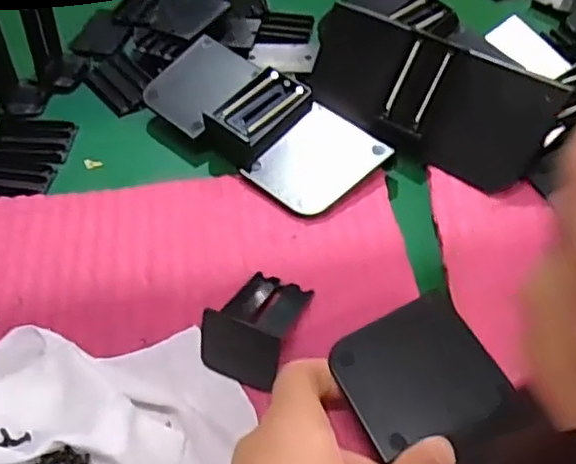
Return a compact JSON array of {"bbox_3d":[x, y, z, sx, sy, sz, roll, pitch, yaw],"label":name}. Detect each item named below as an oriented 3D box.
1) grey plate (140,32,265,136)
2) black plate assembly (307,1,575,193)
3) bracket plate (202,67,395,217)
[{"bbox_3d":[-0.058,-0.098,0.426,0.055,0.004,0.068,34,72,20],"label":"grey plate"},{"bbox_3d":[0.079,-0.086,0.396,0.162,0.012,0.067,32,97,27],"label":"black plate assembly"},{"bbox_3d":[0.002,-0.055,0.394,0.102,0.022,0.068,38,74,18],"label":"bracket plate"}]

